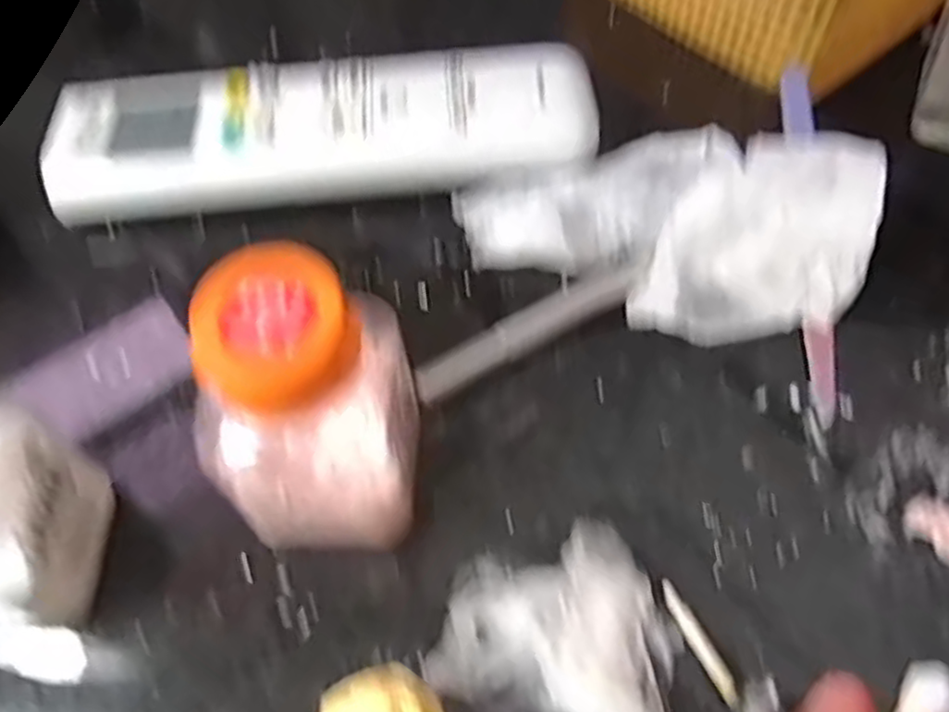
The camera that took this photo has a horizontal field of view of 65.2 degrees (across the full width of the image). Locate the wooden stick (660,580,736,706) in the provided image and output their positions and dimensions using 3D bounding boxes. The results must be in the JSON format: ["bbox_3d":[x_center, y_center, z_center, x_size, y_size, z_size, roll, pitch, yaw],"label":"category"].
[{"bbox_3d":[0.052,0.065,0.171,0.004,0.004,0.028,-23,59,-14],"label":"wooden stick"}]

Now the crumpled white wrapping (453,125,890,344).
[{"bbox_3d":[0.059,-0.048,0.229,0.115,0.027,0.077,22,60,16],"label":"crumpled white wrapping"}]

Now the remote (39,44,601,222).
[{"bbox_3d":[-0.049,-0.077,0.247,0.176,0.021,0.047,-4,56,0],"label":"remote"}]

